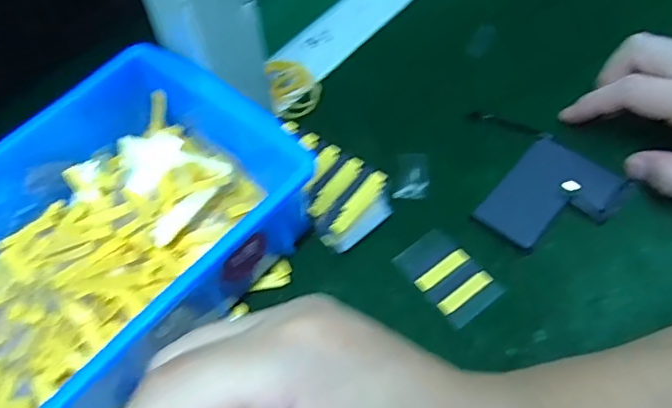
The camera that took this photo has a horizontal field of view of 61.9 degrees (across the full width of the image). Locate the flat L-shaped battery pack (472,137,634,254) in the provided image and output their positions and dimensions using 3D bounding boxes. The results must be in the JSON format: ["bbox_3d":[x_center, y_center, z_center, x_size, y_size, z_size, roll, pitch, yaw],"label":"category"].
[{"bbox_3d":[0.121,-0.003,0.316,0.056,0.008,0.076,37,65,24],"label":"flat L-shaped battery pack"}]

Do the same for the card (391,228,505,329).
[{"bbox_3d":[0.059,0.038,0.295,0.033,0.004,0.049,-35,61,-20],"label":"card"}]

